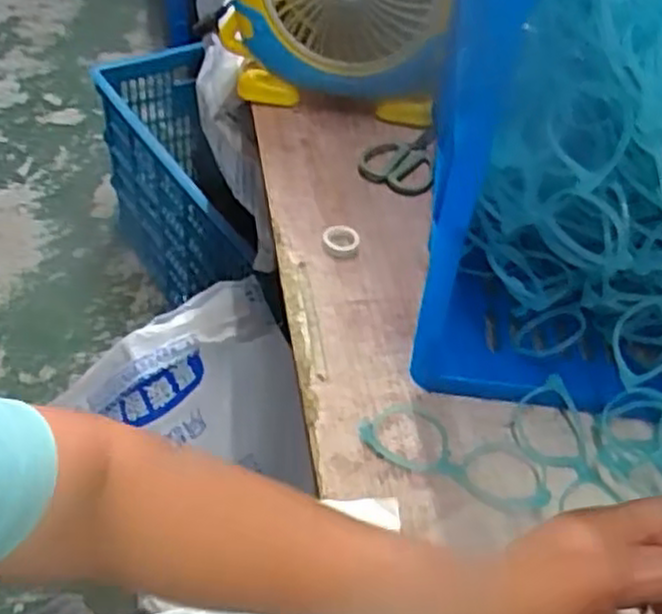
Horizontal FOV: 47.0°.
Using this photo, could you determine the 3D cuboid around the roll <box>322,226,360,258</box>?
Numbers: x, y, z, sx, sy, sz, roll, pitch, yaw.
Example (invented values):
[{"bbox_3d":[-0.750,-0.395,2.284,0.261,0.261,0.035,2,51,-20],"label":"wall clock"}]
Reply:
[{"bbox_3d":[0.009,-0.062,0.719,0.035,0.016,0.038,4,46,-4],"label":"roll"}]

